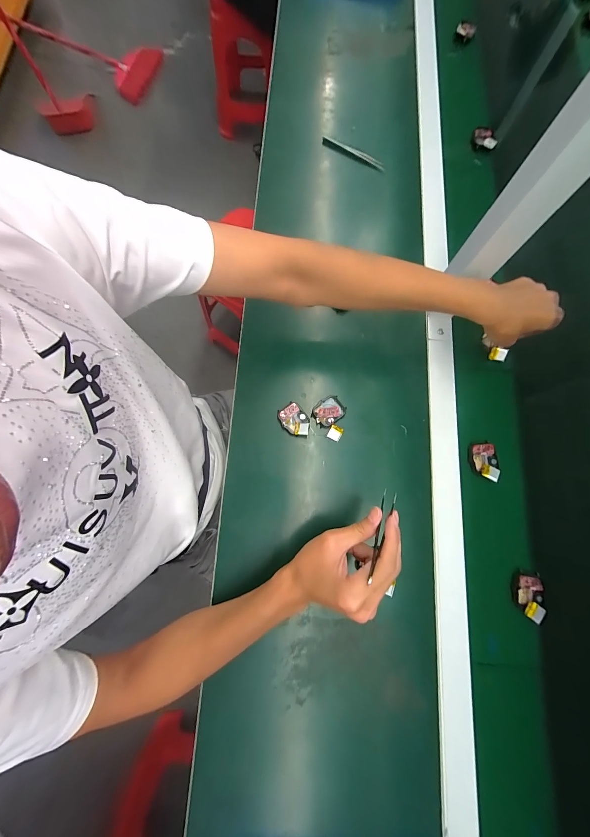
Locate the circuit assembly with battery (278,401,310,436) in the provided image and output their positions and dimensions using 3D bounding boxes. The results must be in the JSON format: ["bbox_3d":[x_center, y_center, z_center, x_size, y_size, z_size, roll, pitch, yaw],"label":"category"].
[{"bbox_3d":[0.002,0.003,0.434,0.039,0.021,0.052,-41,81,-8],"label":"circuit assembly with battery"}]

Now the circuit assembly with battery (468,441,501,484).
[{"bbox_3d":[0.276,0.063,0.421,0.039,0.014,0.054,-6,78,-2],"label":"circuit assembly with battery"}]

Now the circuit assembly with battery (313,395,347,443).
[{"bbox_3d":[0.057,-0.001,0.433,0.045,0.007,0.062,-33,80,-7],"label":"circuit assembly with battery"}]

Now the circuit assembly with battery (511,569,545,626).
[{"bbox_3d":[0.311,0.236,0.389,0.036,0.017,0.057,13,78,2],"label":"circuit assembly with battery"}]

